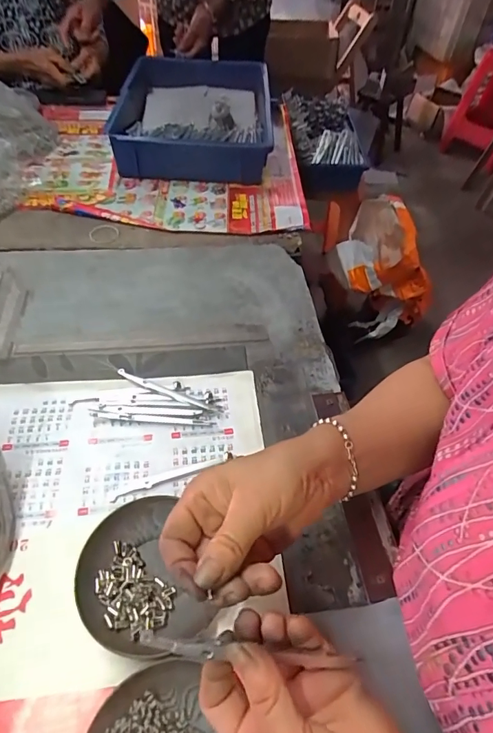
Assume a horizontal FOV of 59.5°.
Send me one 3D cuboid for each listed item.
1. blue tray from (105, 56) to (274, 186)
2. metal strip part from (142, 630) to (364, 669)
[{"bbox_3d":[-0.101,-0.532,0.891,0.283,0.099,0.466,1,49,-2],"label":"blue tray"},{"bbox_3d":[0.004,0.157,0.236,0.123,0.006,0.010,12,48,-10],"label":"metal strip part"}]

